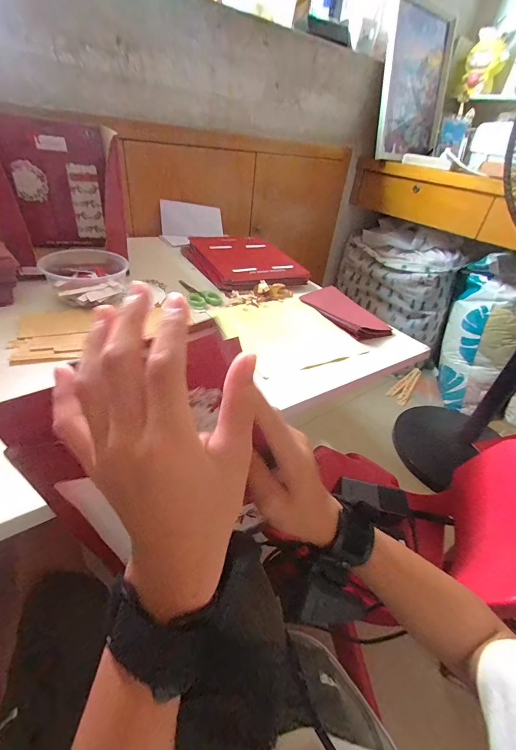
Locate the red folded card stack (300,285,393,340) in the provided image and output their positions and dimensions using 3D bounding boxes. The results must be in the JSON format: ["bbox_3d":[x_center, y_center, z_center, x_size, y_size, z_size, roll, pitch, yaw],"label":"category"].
[{"bbox_3d":[0.172,-0.130,0.650,0.107,0.018,0.192,-15,42,-27],"label":"red folded card stack"}]

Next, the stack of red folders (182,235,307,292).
[{"bbox_3d":[-0.037,-0.276,0.782,0.213,0.045,0.278,-15,42,-27],"label":"stack of red folders"}]

